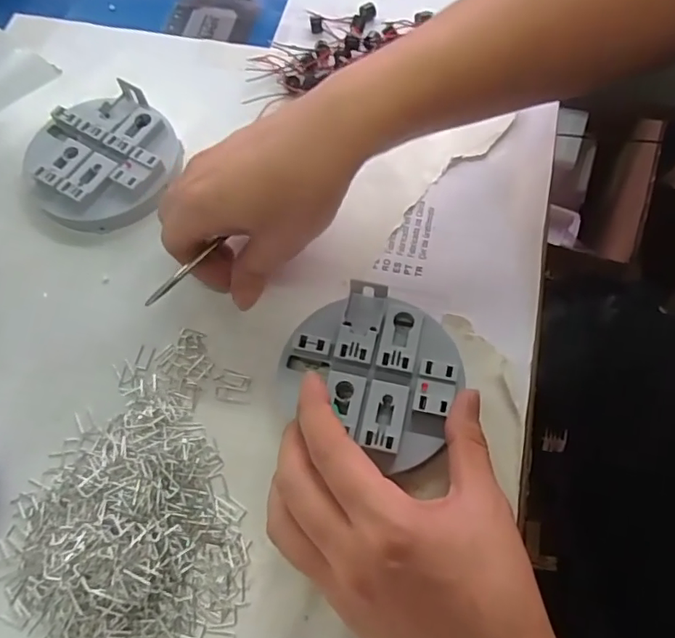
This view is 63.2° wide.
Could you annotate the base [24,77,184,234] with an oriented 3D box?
[{"bbox_3d":[-0.159,-0.108,0.379,0.098,0.021,0.105,-1,66,2],"label":"base"}]

